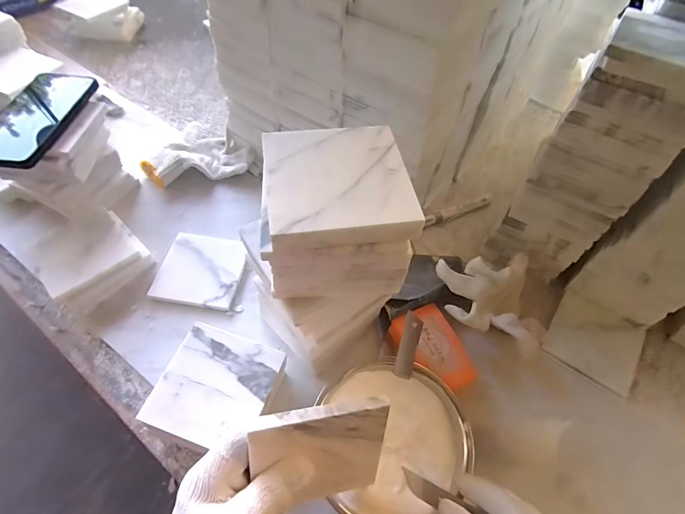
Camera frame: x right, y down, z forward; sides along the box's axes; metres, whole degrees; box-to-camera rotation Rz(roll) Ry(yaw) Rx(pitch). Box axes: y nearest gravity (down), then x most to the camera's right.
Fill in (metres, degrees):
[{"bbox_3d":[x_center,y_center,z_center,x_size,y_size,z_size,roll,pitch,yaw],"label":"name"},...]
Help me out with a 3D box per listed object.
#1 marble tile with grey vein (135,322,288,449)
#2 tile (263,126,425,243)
[{"bbox_3d":[-0.118,0.118,0.355,0.101,0.008,0.100,19,57,7],"label":"marble tile with grey vein"},{"bbox_3d":[-0.004,-0.053,0.271,0.098,0.014,0.098,-7,56,-8],"label":"tile"}]

